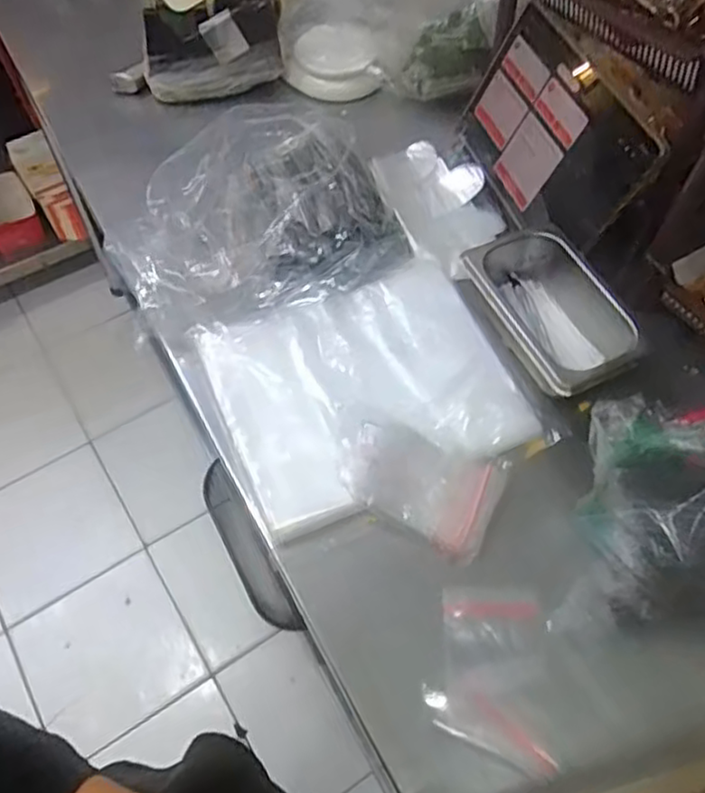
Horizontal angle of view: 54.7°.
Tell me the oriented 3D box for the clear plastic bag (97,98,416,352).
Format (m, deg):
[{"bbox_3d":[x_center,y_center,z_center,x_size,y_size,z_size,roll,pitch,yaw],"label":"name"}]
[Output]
[{"bbox_3d":[-0.100,-0.178,0.678,0.277,0.079,0.200,-25,62,-15],"label":"clear plastic bag"}]

